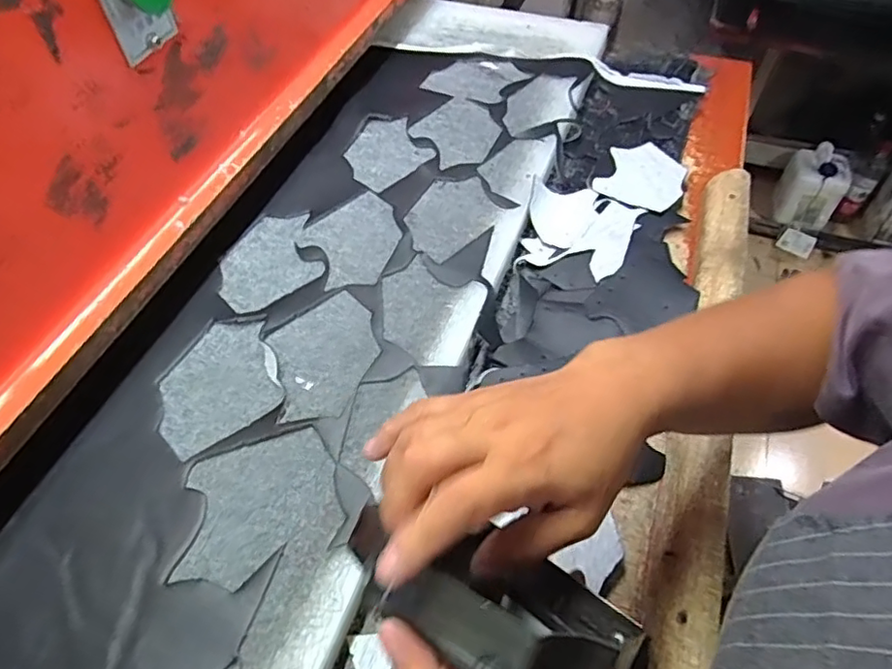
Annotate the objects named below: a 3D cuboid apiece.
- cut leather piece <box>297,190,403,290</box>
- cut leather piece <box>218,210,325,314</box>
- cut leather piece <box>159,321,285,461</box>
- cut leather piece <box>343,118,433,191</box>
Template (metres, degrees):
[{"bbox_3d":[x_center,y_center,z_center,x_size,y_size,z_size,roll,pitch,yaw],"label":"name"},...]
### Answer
[{"bbox_3d":[-0.094,-0.100,0.617,0.102,0.004,0.120,-25,58,-19],"label":"cut leather piece"},{"bbox_3d":[-0.181,-0.076,0.604,0.096,0.004,0.128,-15,54,-10],"label":"cut leather piece"},{"bbox_3d":[-0.199,0.041,0.511,0.095,0.006,0.118,-20,56,-16],"label":"cut leather piece"},{"bbox_3d":[-0.075,-0.220,0.707,0.101,0.004,0.108,38,62,23],"label":"cut leather piece"}]

